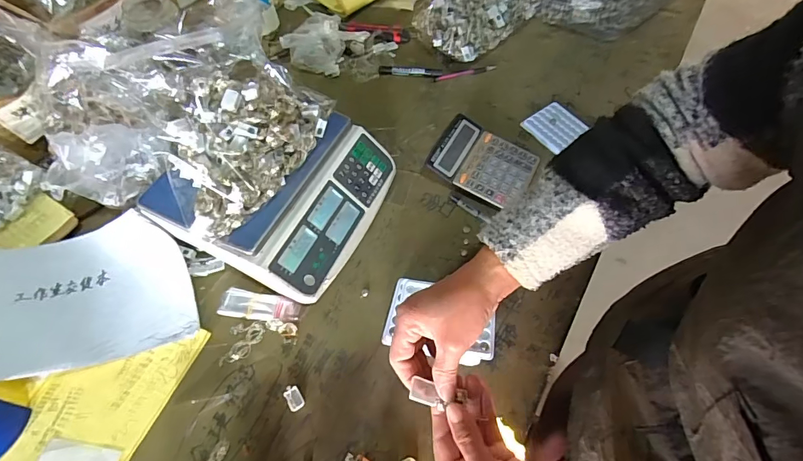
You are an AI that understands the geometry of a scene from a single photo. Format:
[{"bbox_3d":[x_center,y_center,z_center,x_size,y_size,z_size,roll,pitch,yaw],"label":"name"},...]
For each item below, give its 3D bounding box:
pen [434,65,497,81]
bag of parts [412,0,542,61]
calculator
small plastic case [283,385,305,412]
[{"bbox_3d":[0.130,-0.321,0.849,0.132,0.012,0.012,-13,60,-8],"label":"pen"},{"bbox_3d":[0.162,-0.463,0.871,0.256,0.100,0.164,-40,68,-20],"label":"bag of parts"},{"bbox_3d":[0.140,-0.119,0.715,0.169,0.038,0.139,27,63,15],"label":"calculator"},{"bbox_3d":[-0.141,0.219,0.544,0.020,0.010,0.031,-30,64,-17],"label":"small plastic case"}]

